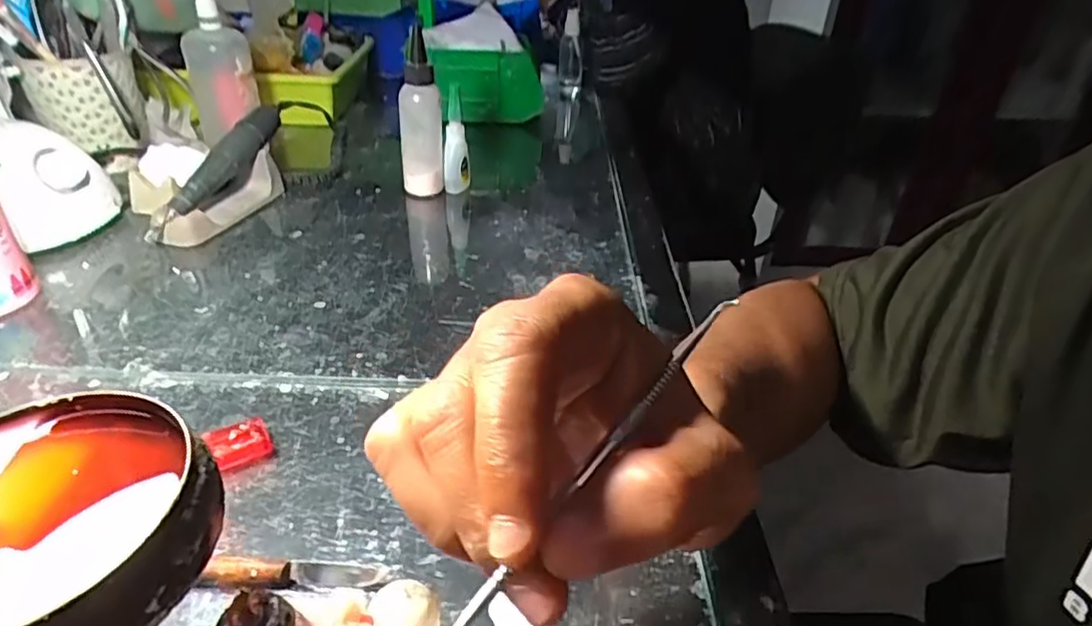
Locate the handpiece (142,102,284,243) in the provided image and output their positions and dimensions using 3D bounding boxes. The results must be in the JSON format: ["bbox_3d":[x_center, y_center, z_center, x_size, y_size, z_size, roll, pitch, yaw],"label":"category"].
[{"bbox_3d":[-0.286,-0.126,0.571,0.028,0.029,0.177,12,52,13],"label":"handpiece"}]

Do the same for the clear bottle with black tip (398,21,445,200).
[{"bbox_3d":[-0.116,-0.175,0.600,0.039,0.145,0.034,-2,35,-8],"label":"clear bottle with black tip"}]

